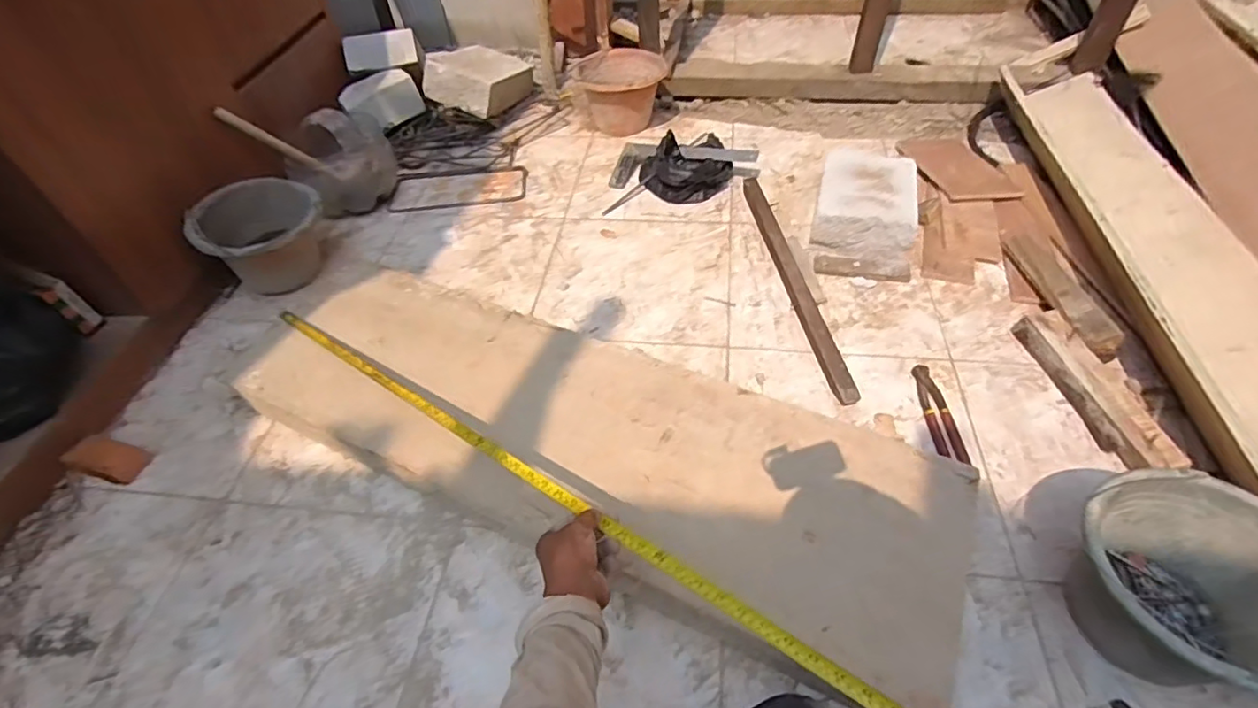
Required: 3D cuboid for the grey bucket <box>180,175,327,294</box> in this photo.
[{"bbox_3d":[-0.784,-0.253,1.269,0.221,0.181,0.245,34,59,30],"label":"grey bucket"}]

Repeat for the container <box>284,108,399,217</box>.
[{"bbox_3d":[-0.719,-0.492,1.463,0.185,0.220,0.184,1,49,6],"label":"container"}]

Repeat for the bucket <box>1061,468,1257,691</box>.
[{"bbox_3d":[0.656,0.281,0.696,0.240,0.162,0.237,-3,48,3],"label":"bucket"}]

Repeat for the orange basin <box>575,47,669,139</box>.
[{"bbox_3d":[-0.022,-0.760,1.682,0.245,0.155,0.245,-3,48,3],"label":"orange basin"}]

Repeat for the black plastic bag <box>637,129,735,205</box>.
[{"bbox_3d":[0.151,-0.459,1.440,0.236,0.088,0.181,-11,48,-5],"label":"black plastic bag"}]

